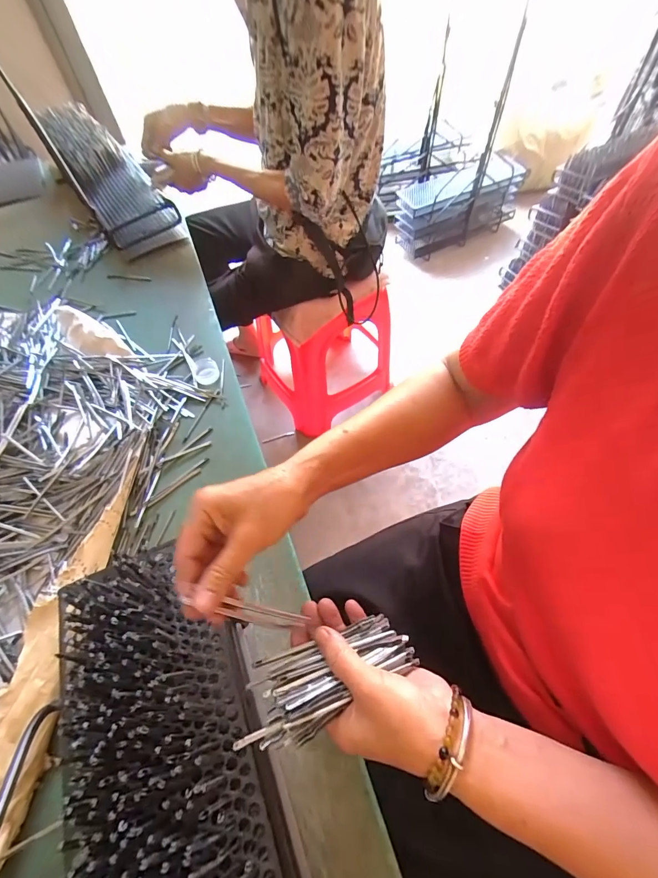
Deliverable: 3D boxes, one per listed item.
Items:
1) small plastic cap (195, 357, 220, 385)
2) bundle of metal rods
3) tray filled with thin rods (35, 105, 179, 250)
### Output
[{"bbox_3d":[-0.201,-0.112,0.595,0.039,0.012,0.046,-24,60,-11],"label":"small plastic cap"},{"bbox_3d":[-0.002,0.179,0.277,0.133,0.023,0.057,-21,59,-15],"label":"bundle of metal rods"},{"bbox_3d":[-0.548,-0.650,0.871,0.145,0.095,0.608,-32,62,-16],"label":"tray filled with thin rods"}]

